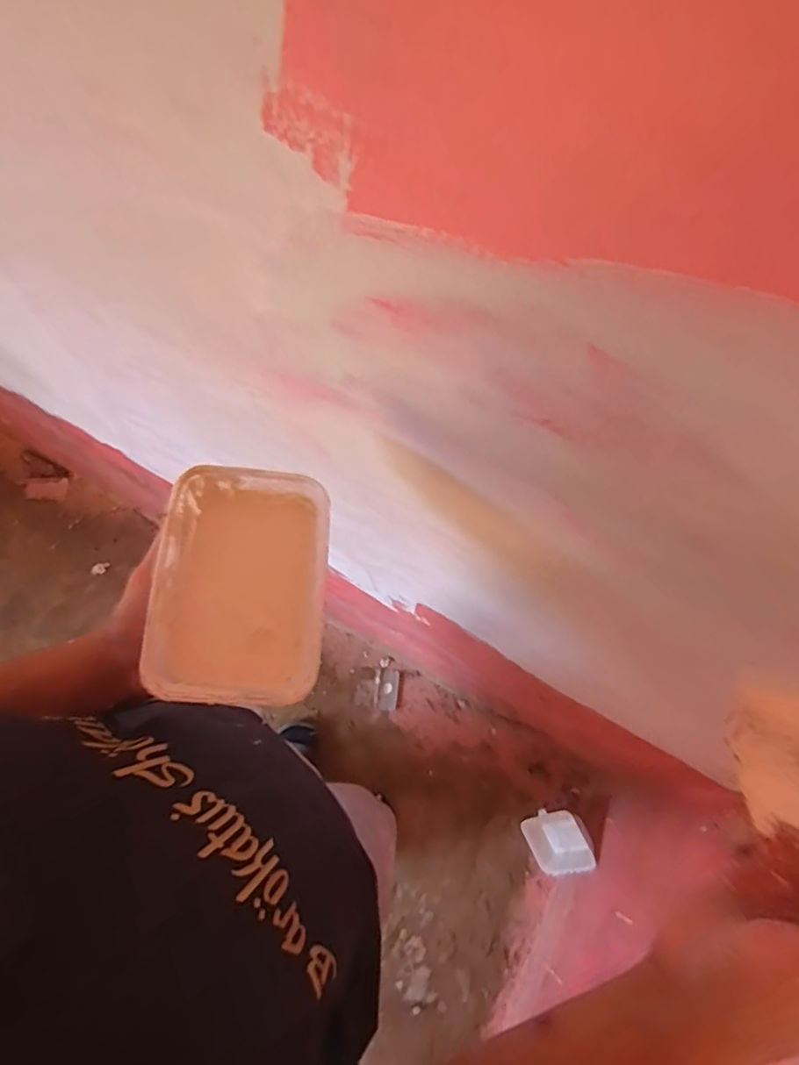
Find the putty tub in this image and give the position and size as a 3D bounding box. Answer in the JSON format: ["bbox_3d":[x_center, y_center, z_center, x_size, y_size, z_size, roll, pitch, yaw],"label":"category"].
[{"bbox_3d":[-0.117,0.040,0.419,0.118,0.050,0.172,0,70,-2],"label":"putty tub"}]

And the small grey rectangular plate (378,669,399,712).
[{"bbox_3d":[-0.031,0.434,1.511,0.055,0.011,0.108,5,70,0],"label":"small grey rectangular plate"}]

